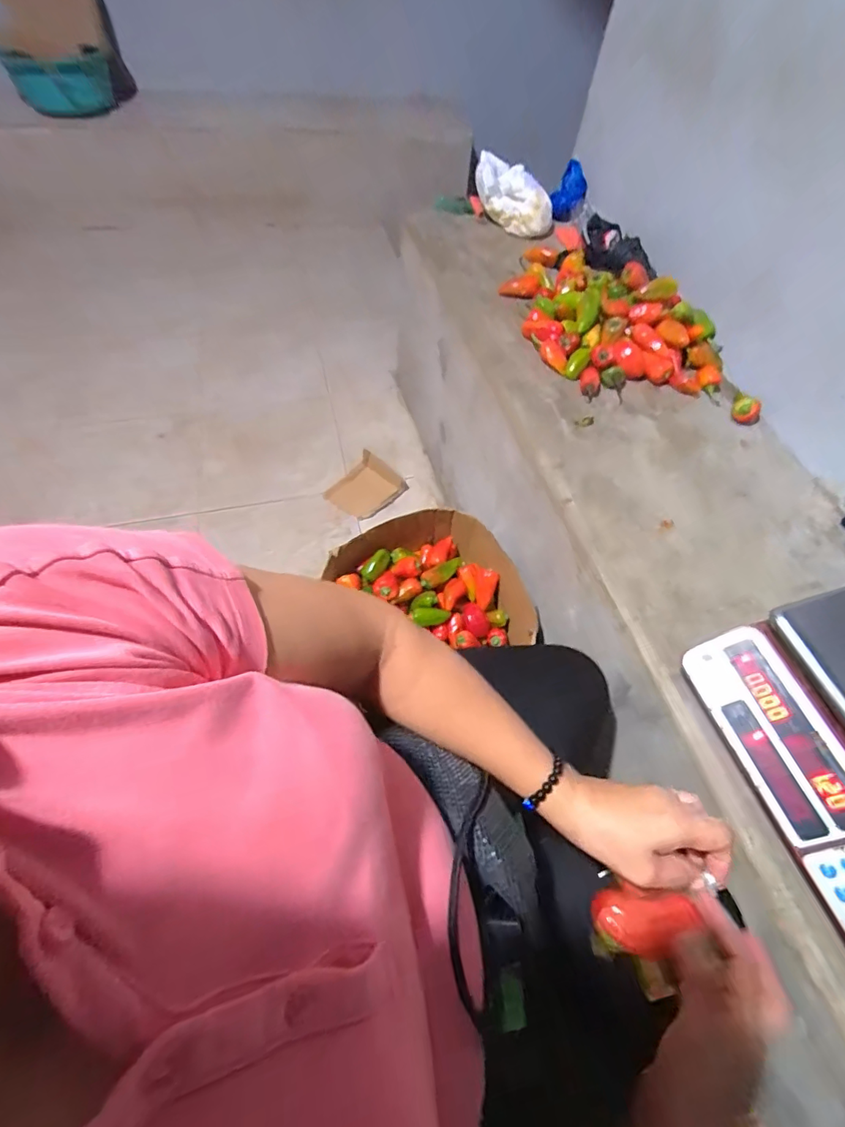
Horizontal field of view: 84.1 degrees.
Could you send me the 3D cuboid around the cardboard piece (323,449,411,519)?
[{"bbox_3d":[-0.161,-0.211,1.300,0.180,0.048,0.160,-39,68,-23],"label":"cardboard piece"}]

